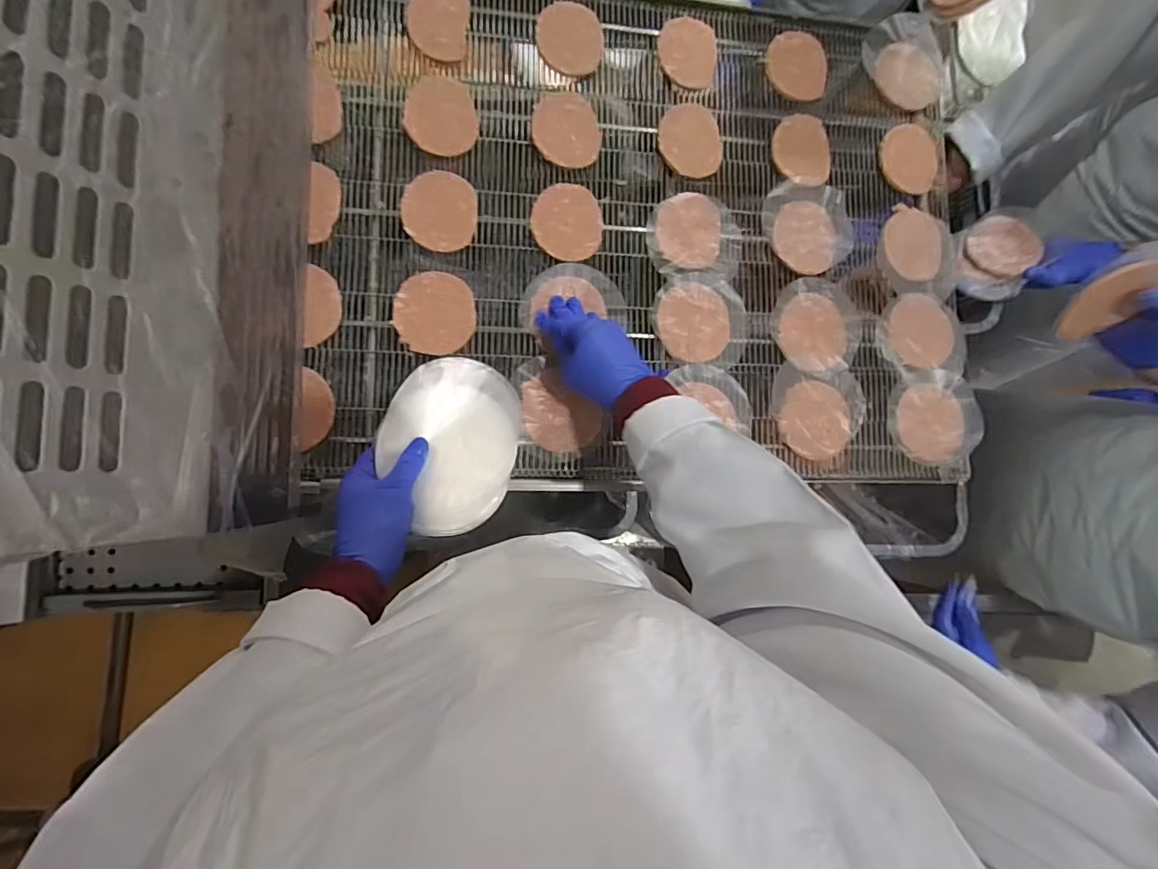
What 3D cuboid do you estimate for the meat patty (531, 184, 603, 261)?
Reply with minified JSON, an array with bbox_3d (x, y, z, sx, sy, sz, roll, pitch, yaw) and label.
[{"bbox_3d":[-0.013,-0.250,0.611,0.081,0.010,0.091,2,89,-5],"label":"meat patty"}]

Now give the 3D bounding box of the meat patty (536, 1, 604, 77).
[{"bbox_3d":[-0.010,-0.480,0.629,0.079,0.005,0.094,-1,89,-5],"label":"meat patty"}]

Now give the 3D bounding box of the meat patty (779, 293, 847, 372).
[{"bbox_3d":[0.287,-0.125,0.633,0.085,0.009,0.092,0,89,-5],"label":"meat patty"}]

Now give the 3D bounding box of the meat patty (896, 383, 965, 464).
[{"bbox_3d":[0.430,-0.014,0.634,0.076,0.015,0.094,9,88,-5],"label":"meat patty"}]

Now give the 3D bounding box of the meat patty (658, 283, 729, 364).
[{"bbox_3d":[0.137,-0.133,0.621,0.084,0.009,0.093,2,89,-5],"label":"meat patty"}]

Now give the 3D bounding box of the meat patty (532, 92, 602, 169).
[{"bbox_3d":[-0.015,-0.363,0.620,0.079,0.009,0.093,-5,90,-5],"label":"meat patty"}]

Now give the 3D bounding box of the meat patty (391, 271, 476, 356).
[{"bbox_3d":[-0.162,-0.135,0.586,0.087,0.016,0.089,3,89,-5],"label":"meat patty"}]

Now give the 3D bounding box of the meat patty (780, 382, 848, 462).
[{"bbox_3d":[0.285,-0.016,0.624,0.082,0.012,0.090,0,89,-5],"label":"meat patty"}]

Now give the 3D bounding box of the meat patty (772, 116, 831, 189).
[{"bbox_3d":[0.285,-0.361,0.661,0.075,0.010,0.092,-4,89,-5],"label":"meat patty"}]

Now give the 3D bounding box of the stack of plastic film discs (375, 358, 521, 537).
[{"bbox_3d":[-0.122,0.008,0.491,0.121,0.016,0.164,13,75,-8],"label":"stack of plastic film discs"}]

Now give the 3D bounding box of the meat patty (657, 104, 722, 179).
[{"bbox_3d":[0.138,-0.361,0.641,0.080,0.005,0.086,4,89,-5],"label":"meat patty"}]

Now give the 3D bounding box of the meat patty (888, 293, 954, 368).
[{"bbox_3d":[0.426,-0.130,0.645,0.072,0.010,0.091,-5,90,-5],"label":"meat patty"}]

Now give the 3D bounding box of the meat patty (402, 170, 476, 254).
[{"bbox_3d":[-0.159,-0.255,0.597,0.081,0.012,0.086,2,89,-5],"label":"meat patty"}]

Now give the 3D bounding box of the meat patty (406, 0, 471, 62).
[{"bbox_3d":[-0.165,-0.484,0.611,0.068,0.006,0.090,5,89,-5],"label":"meat patty"}]

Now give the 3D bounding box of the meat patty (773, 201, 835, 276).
[{"bbox_3d":[0.280,-0.242,0.644,0.080,0.008,0.083,0,89,-5],"label":"meat patty"}]

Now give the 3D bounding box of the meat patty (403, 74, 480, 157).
[{"bbox_3d":[-0.158,-0.370,0.603,0.080,0.011,0.093,3,89,-5],"label":"meat patty"}]

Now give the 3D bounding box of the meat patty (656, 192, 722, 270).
[{"bbox_3d":[0.134,-0.248,0.631,0.079,0.008,0.092,8,88,-5],"label":"meat patty"}]

